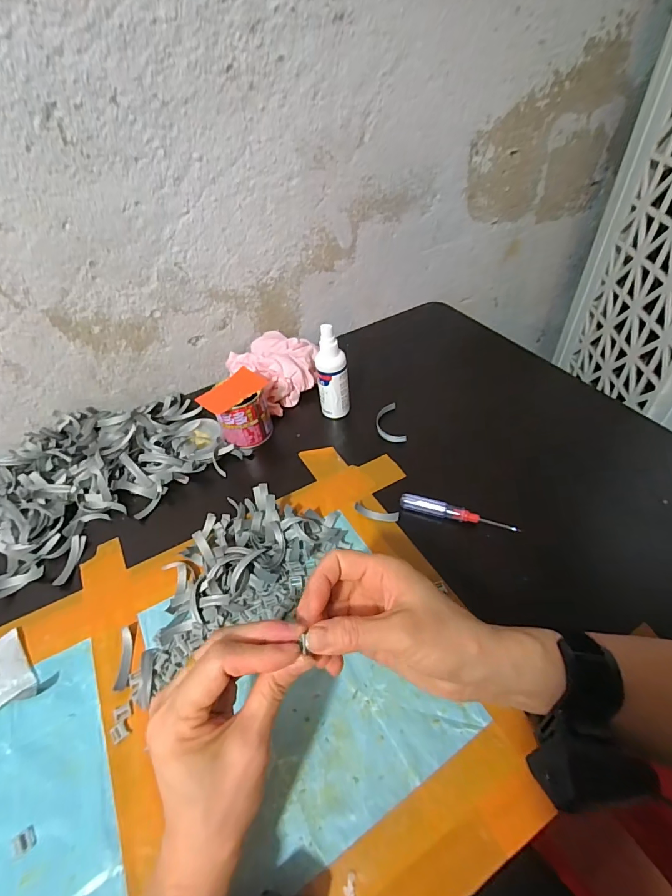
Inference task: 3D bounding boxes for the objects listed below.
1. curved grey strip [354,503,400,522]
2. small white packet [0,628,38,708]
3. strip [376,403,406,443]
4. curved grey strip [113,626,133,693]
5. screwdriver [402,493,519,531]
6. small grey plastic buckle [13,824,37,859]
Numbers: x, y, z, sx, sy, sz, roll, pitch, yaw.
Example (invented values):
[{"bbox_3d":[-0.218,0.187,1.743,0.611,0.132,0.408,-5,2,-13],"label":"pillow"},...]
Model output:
[{"bbox_3d":[0.044,0.071,0.433,0.048,0.009,0.011,9,48,15],"label":"curved grey strip"},{"bbox_3d":[-0.292,0.196,0.353,0.040,0.010,0.069,-35,52,-24],"label":"small white packet"},{"bbox_3d":[0.070,-0.032,0.532,0.032,0.010,0.070,-8,46,0],"label":"strip"},{"bbox_3d":[-0.184,0.183,0.351,0.009,0.006,0.052,-13,46,-5],"label":"curved grey strip"},{"bbox_3d":[0.127,0.068,0.424,0.118,0.011,0.014,12,49,18],"label":"screwdriver"},{"bbox_3d":[-0.215,0.271,0.277,0.014,0.004,0.013,-32,51,-22],"label":"small grey plastic buckle"}]

